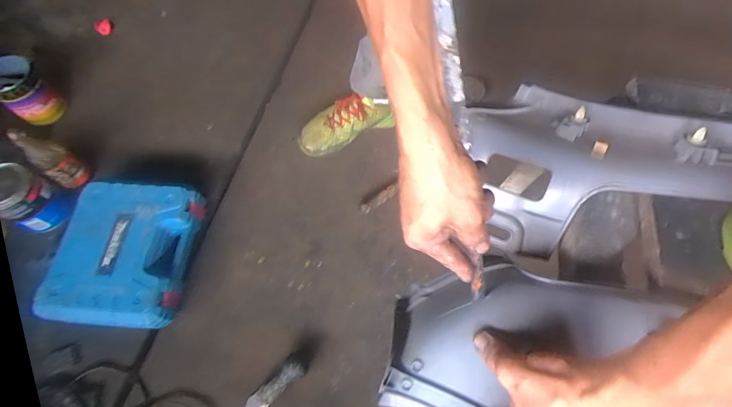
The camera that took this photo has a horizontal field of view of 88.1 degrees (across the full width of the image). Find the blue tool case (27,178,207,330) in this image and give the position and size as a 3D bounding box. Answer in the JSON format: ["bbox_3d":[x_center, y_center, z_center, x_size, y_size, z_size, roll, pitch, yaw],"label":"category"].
[{"bbox_3d":[-0.484,0.094,0.760,0.264,0.096,0.288,4,65,2],"label":"blue tool case"}]

